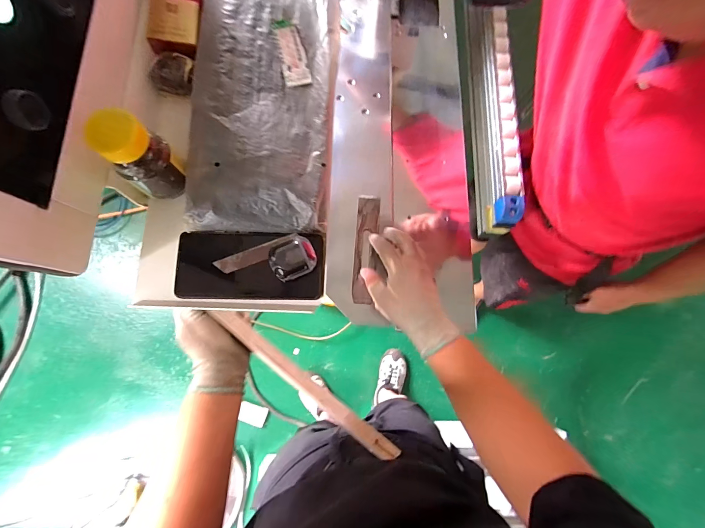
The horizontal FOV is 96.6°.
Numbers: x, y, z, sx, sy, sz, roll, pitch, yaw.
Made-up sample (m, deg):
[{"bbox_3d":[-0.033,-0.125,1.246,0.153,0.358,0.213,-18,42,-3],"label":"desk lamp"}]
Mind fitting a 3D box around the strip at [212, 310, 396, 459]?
[{"bbox_3d":[-0.061,0.153,0.405,0.286,0.012,0.025,39,83,4],"label":"strip"}]

